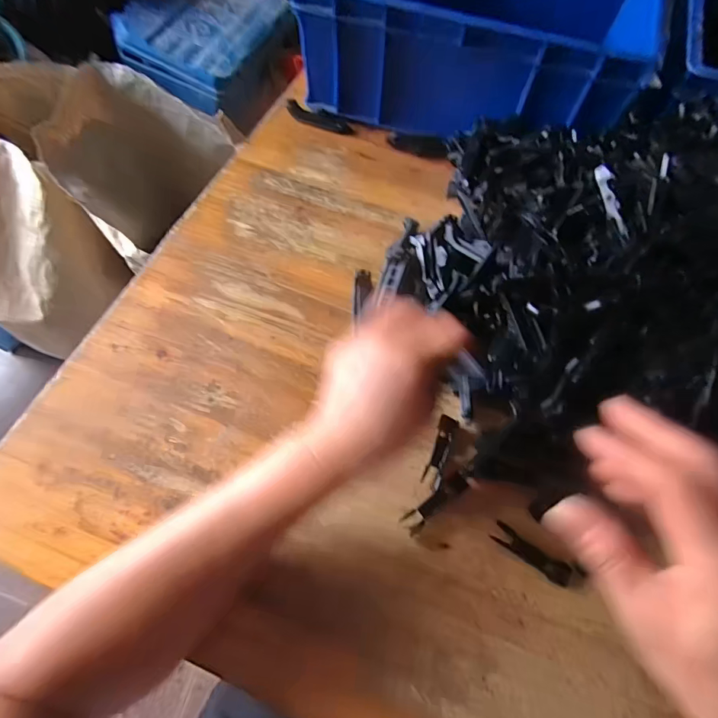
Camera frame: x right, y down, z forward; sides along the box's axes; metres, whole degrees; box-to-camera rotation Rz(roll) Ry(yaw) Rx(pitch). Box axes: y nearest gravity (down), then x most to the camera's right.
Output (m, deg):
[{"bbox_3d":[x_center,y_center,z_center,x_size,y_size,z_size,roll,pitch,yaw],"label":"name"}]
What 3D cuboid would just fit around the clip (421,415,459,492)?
[{"bbox_3d":[0.061,0.069,0.322,0.014,0.004,0.058,20,65,8],"label":"clip"}]

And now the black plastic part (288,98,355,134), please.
[{"bbox_3d":[-0.044,-0.267,0.475,0.078,0.009,0.024,19,64,7],"label":"black plastic part"}]

